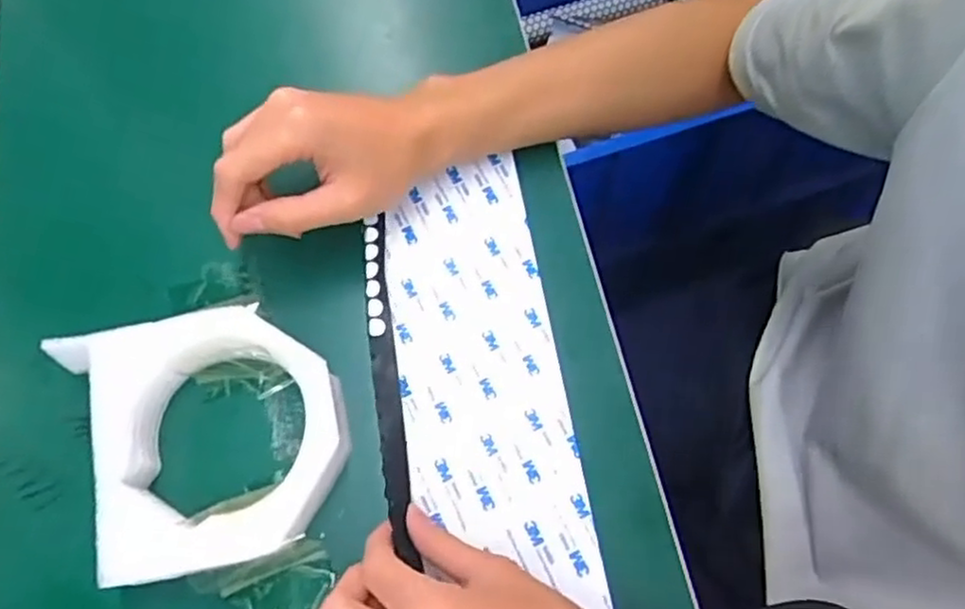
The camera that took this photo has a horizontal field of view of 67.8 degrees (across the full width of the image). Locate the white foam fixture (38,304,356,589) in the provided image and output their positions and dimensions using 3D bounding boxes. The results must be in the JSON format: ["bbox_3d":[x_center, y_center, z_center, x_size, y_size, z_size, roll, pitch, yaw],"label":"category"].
[{"bbox_3d":[-0.142,0.071,0.373,0.140,0.036,0.134,-13,69,-6],"label":"white foam fixture"}]

